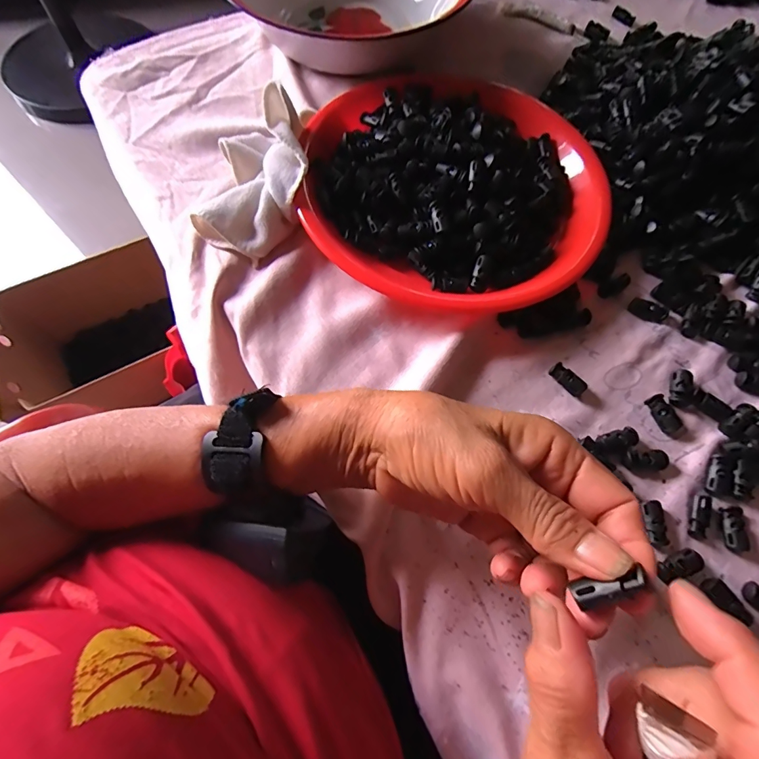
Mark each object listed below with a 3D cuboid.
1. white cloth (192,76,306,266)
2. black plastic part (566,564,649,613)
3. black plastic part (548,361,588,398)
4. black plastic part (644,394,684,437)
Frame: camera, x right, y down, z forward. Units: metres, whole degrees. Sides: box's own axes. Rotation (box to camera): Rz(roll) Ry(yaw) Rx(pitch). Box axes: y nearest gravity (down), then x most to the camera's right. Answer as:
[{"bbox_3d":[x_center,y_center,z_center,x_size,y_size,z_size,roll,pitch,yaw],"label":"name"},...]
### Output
[{"bbox_3d":[-0.098,-0.167,0.330,0.083,0.051,0.132,9,68,2],"label":"white cloth"},{"bbox_3d":[0.085,0.077,0.152,0.027,0.005,0.009,-35,70,22],"label":"black plastic part"},{"bbox_3d":[0.139,0.000,0.306,0.014,0.008,0.027,-38,74,-15],"label":"black plastic part"},{"bbox_3d":[0.204,0.026,0.297,0.015,0.010,0.030,-31,72,-13],"label":"black plastic part"}]

